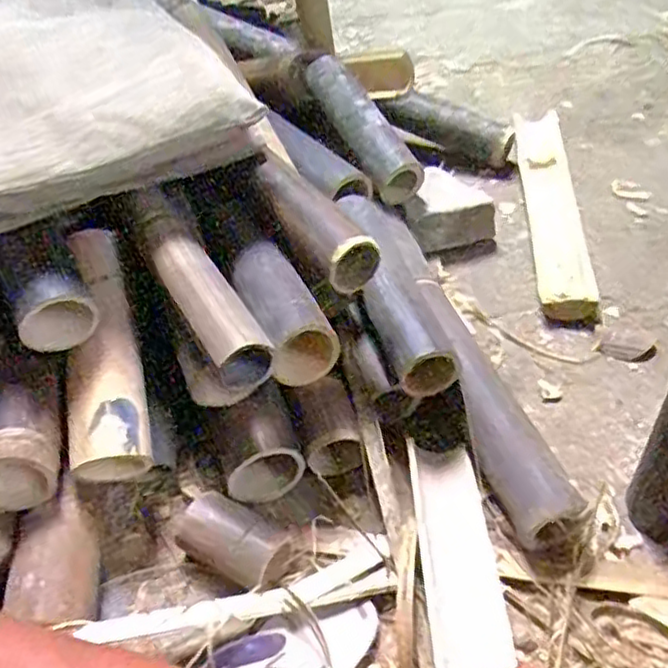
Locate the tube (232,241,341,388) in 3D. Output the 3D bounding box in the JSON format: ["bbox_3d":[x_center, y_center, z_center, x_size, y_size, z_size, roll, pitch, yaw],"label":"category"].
[{"bbox_3d":[-0.052,-0.026,0.634,0.062,0.054,0.162,-20,46,-14],"label":"tube"}]

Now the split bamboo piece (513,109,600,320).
[{"bbox_3d":[0.308,-0.190,0.977,0.076,0.037,0.464,2,47,4],"label":"split bamboo piece"}]

